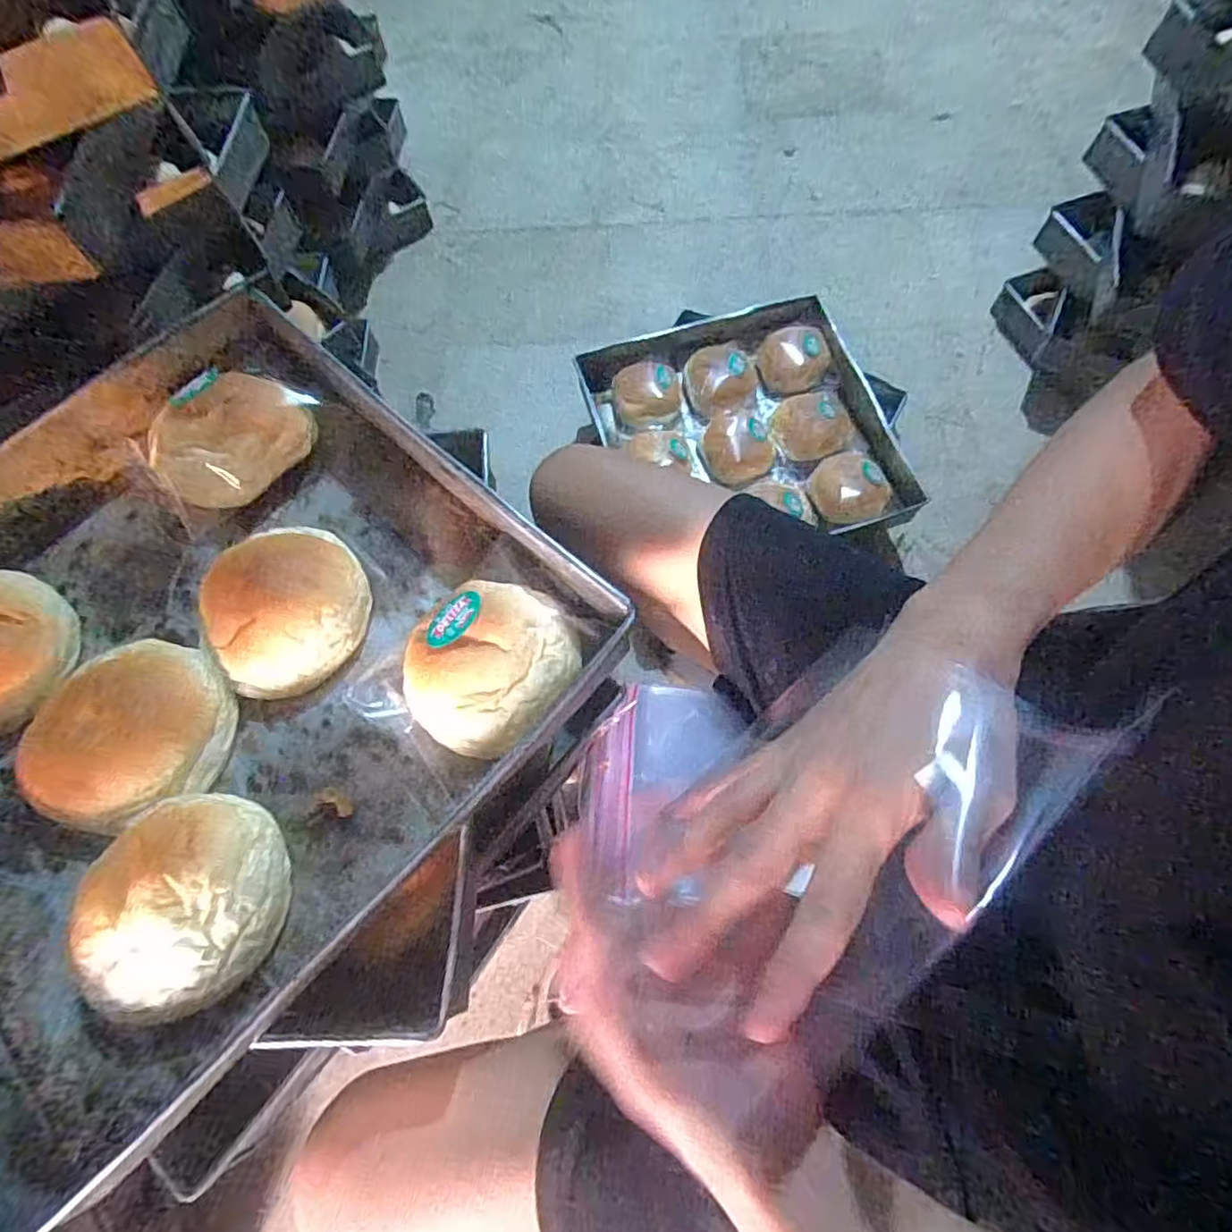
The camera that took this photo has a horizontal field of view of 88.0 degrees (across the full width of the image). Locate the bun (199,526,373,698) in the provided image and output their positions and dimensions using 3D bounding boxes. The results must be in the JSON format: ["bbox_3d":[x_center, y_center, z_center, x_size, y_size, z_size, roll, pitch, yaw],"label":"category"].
[{"bbox_3d":[-0.218,-0.008,0.413,0.102,0.042,0.111,0,69,1],"label":"bun"}]

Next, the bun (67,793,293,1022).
[{"bbox_3d":[-0.235,0.155,0.345,0.096,0.039,0.104,0,69,1],"label":"bun"}]

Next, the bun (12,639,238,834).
[{"bbox_3d":[-0.296,0.068,0.388,0.102,0.042,0.119,4,69,3],"label":"bun"}]

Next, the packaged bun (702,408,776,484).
[{"bbox_3d":[0.182,-0.264,0.969,0.099,0.039,0.118,-4,68,1],"label":"packaged bun"}]

